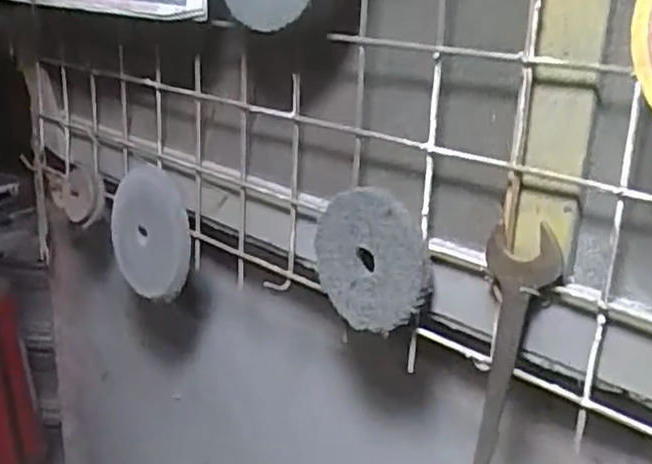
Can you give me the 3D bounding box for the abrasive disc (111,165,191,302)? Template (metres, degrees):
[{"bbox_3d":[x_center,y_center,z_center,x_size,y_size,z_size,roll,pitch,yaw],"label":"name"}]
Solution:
[{"bbox_3d":[-0.142,-0.003,0.604,0.099,0.092,0.009,47,28,23],"label":"abrasive disc"}]

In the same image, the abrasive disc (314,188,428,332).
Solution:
[{"bbox_3d":[0.025,0.015,0.443,0.016,0.081,0.083,-9,21,-34],"label":"abrasive disc"}]

